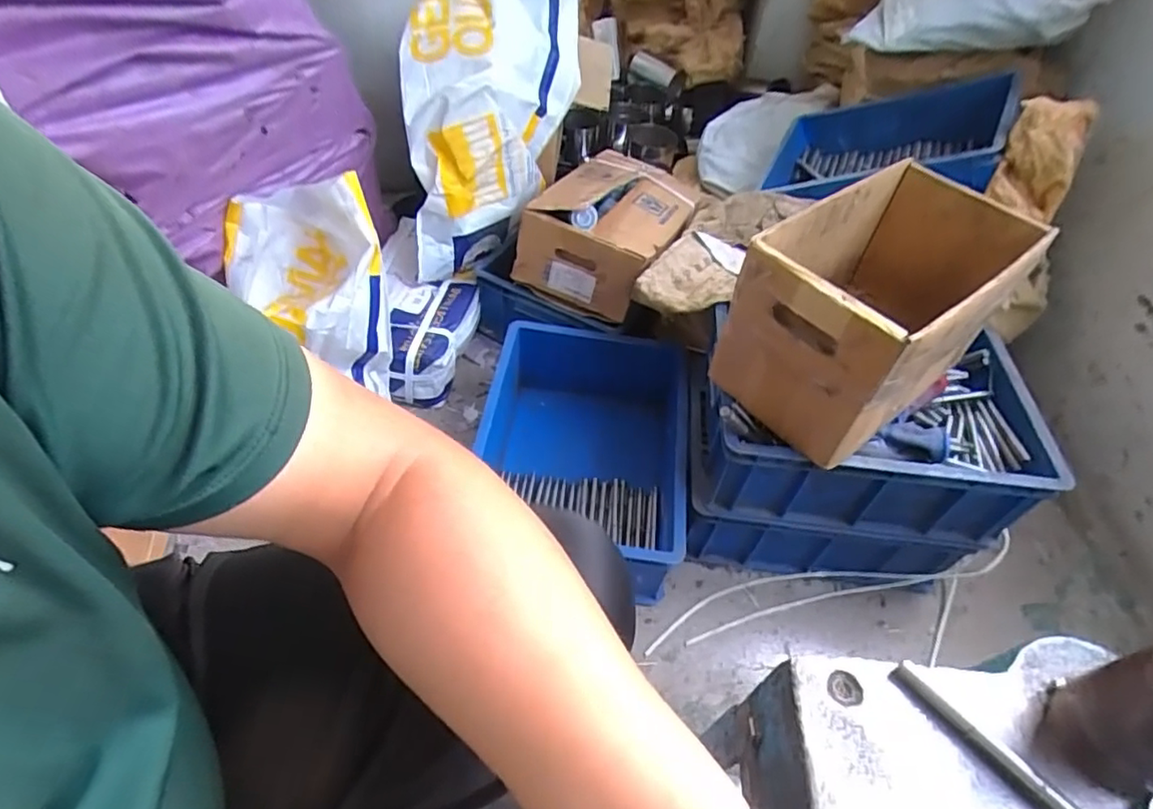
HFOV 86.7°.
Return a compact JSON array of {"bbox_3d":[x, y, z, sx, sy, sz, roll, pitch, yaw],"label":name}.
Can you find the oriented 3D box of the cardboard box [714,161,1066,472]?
[{"bbox_3d":[0.346,-0.113,0.716,0.305,0.198,0.192,-30,59,-27],"label":"cardboard box"}]

